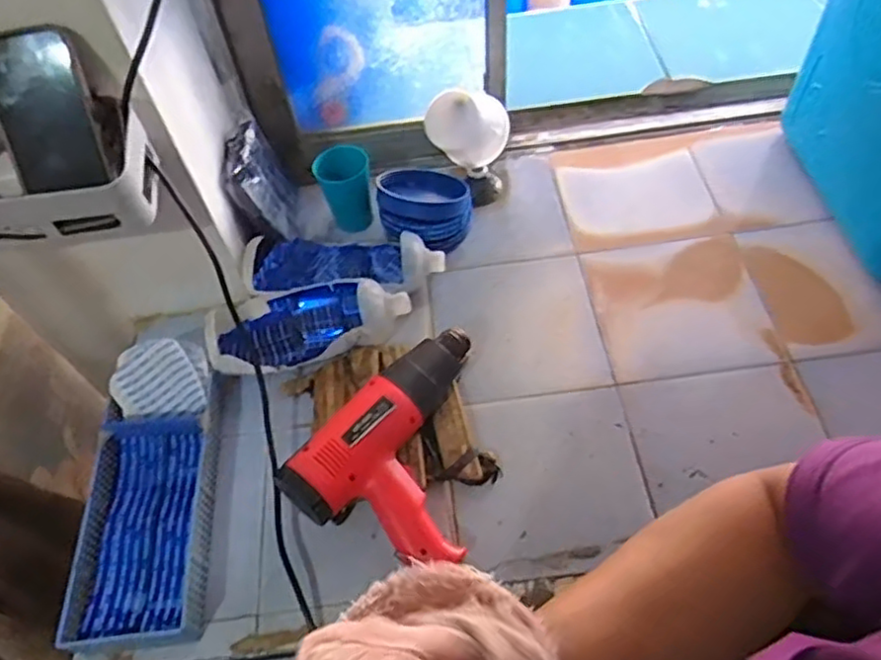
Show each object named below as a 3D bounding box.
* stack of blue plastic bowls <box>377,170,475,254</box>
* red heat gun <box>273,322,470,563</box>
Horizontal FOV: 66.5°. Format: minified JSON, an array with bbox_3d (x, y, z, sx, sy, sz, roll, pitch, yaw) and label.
[{"bbox_3d":[-0.018,-0.170,0.899,0.122,0.082,0.128,-10,55,-2],"label":"stack of blue plastic bowls"},{"bbox_3d":[-0.017,0.123,0.687,0.167,0.094,0.244,33,64,25],"label":"red heat gun"}]

